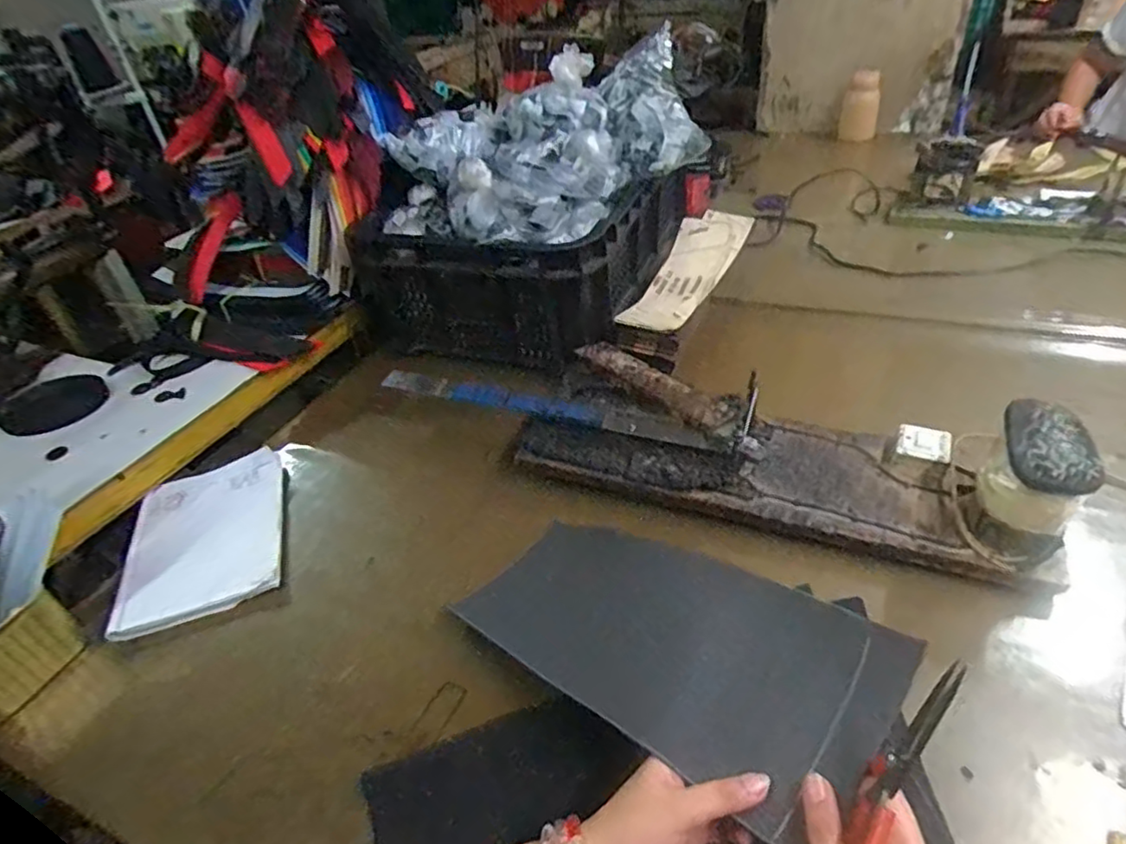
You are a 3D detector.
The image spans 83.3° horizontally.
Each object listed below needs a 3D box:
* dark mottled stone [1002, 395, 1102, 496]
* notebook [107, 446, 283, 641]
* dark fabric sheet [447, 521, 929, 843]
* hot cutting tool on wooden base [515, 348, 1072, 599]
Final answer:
[{"bbox_3d":[0.389,0.018,0.508,0.054,0.024,0.097,7,40,18],"label":"dark mottled stone"},{"bbox_3d":[-0.379,0.119,0.676,0.149,0.026,0.206,-12,49,-6],"label":"notebook"},{"bbox_3d":[0.068,0.157,0.490,0.346,0.024,0.153,15,51,45],"label":"dark fabric sheet"},{"bbox_3d":[0.200,0.034,0.657,0.504,0.091,0.176,9,41,20],"label":"hot cutting tool on wooden base"}]

